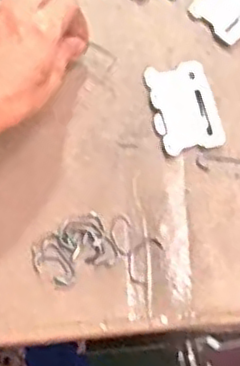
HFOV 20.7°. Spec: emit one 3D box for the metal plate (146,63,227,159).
[{"bbox_3d":[0.047,-0.056,0.482,0.047,0.005,0.068,-13,75,-5],"label":"metal plate"}]

